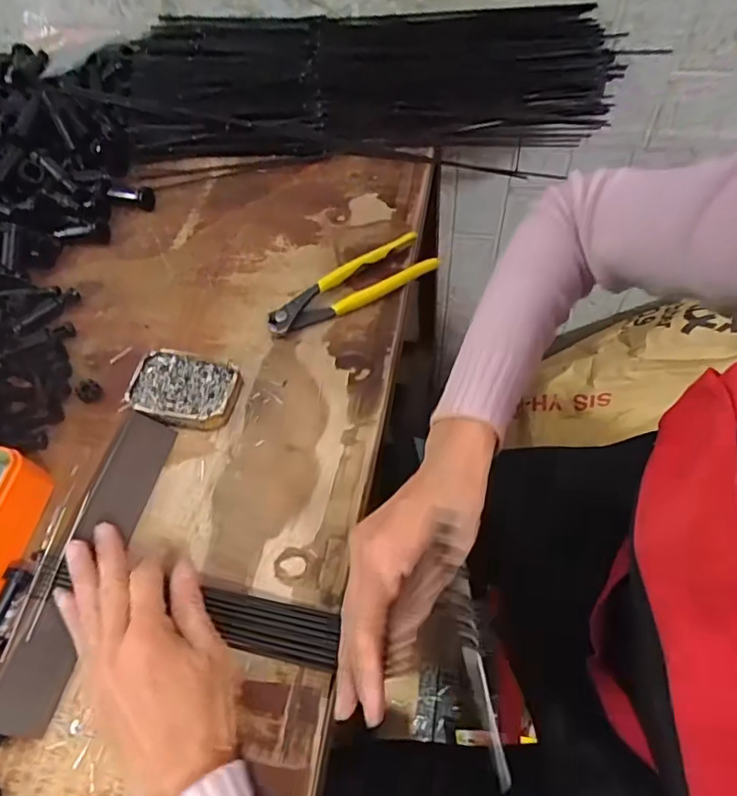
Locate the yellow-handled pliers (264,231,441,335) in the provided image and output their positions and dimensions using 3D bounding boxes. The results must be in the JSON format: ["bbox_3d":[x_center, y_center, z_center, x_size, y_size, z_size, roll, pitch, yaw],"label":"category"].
[{"bbox_3d":[-0.017,-0.104,0.497,0.161,0.021,0.044,-24,60,-10],"label":"yellow-handled pliers"}]

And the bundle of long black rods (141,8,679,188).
[{"bbox_3d":[0.003,-0.357,0.619,0.578,0.078,0.215,2,59,5],"label":"bundle of long black rods"}]

